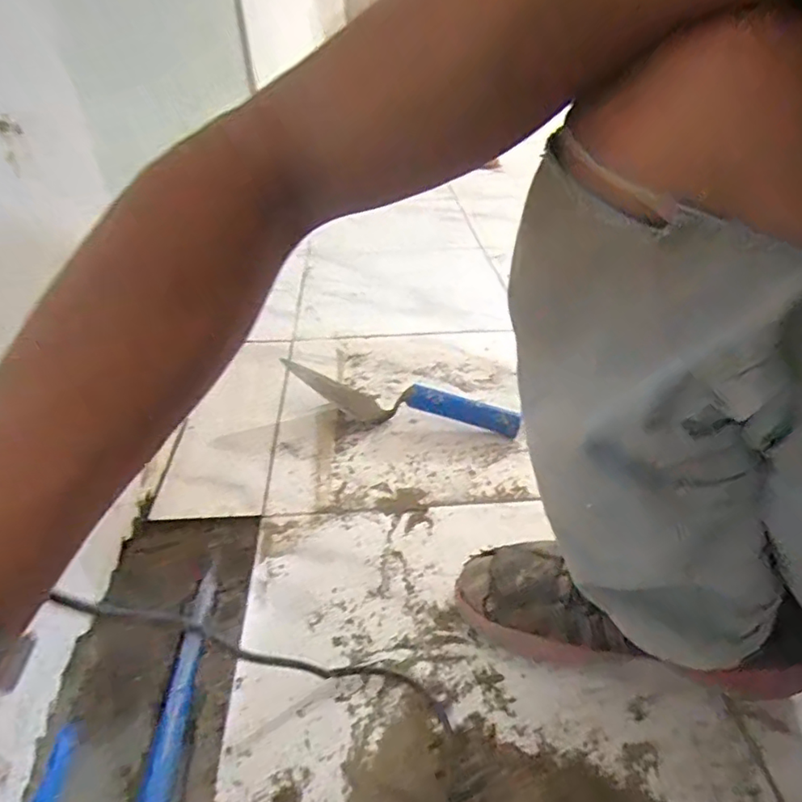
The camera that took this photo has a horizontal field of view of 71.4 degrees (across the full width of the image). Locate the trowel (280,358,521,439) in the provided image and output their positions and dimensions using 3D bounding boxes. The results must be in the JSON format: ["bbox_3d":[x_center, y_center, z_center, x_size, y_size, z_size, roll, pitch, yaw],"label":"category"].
[{"bbox_3d":[-0.013,0.000,0.764,0.339,0.051,0.054,14,39,20],"label":"trowel"}]

